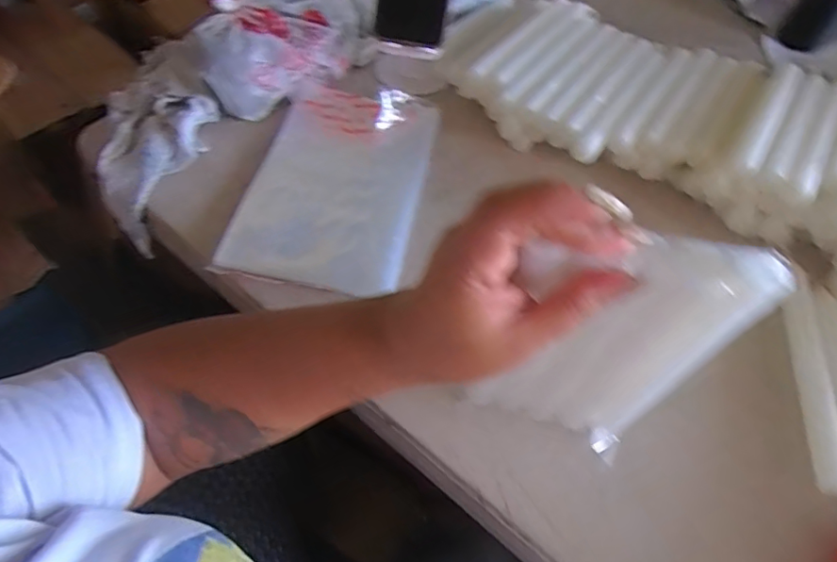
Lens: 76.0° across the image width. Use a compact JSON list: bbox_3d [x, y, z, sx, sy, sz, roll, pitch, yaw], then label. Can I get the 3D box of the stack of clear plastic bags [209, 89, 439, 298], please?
[{"bbox_3d":[-0.078,-0.101,0.519,0.164,0.025,0.245,10,55,3],"label":"stack of clear plastic bags"}]

